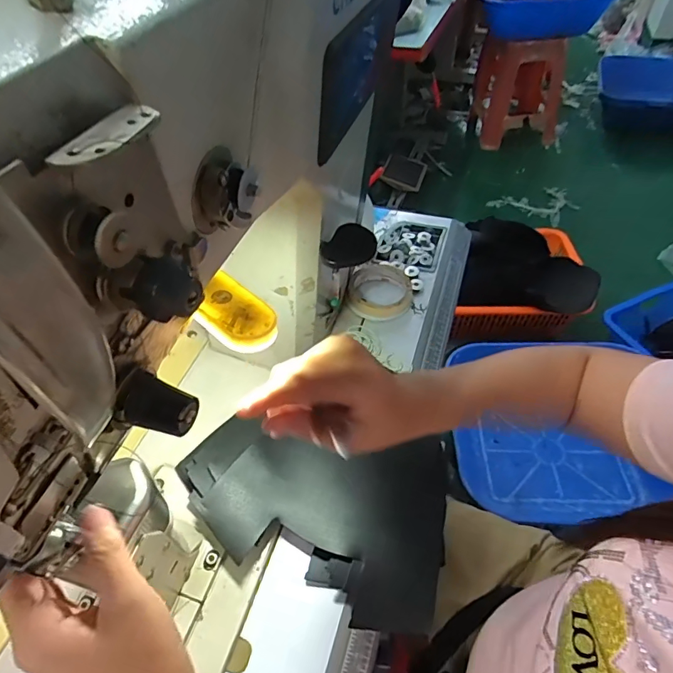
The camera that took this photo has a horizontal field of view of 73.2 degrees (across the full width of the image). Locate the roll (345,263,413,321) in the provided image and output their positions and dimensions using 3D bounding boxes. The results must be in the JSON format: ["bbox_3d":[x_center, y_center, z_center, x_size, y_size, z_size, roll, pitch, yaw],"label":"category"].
[{"bbox_3d":[0.063,-0.068,0.648,0.089,0.024,0.101,12,52,13],"label":"roll"}]

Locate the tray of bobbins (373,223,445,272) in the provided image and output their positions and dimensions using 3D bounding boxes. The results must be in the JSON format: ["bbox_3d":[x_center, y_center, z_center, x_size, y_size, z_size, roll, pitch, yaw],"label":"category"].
[{"bbox_3d":[0.118,-0.148,0.730,0.099,0.017,0.118,13,52,13],"label":"tray of bobbins"}]

